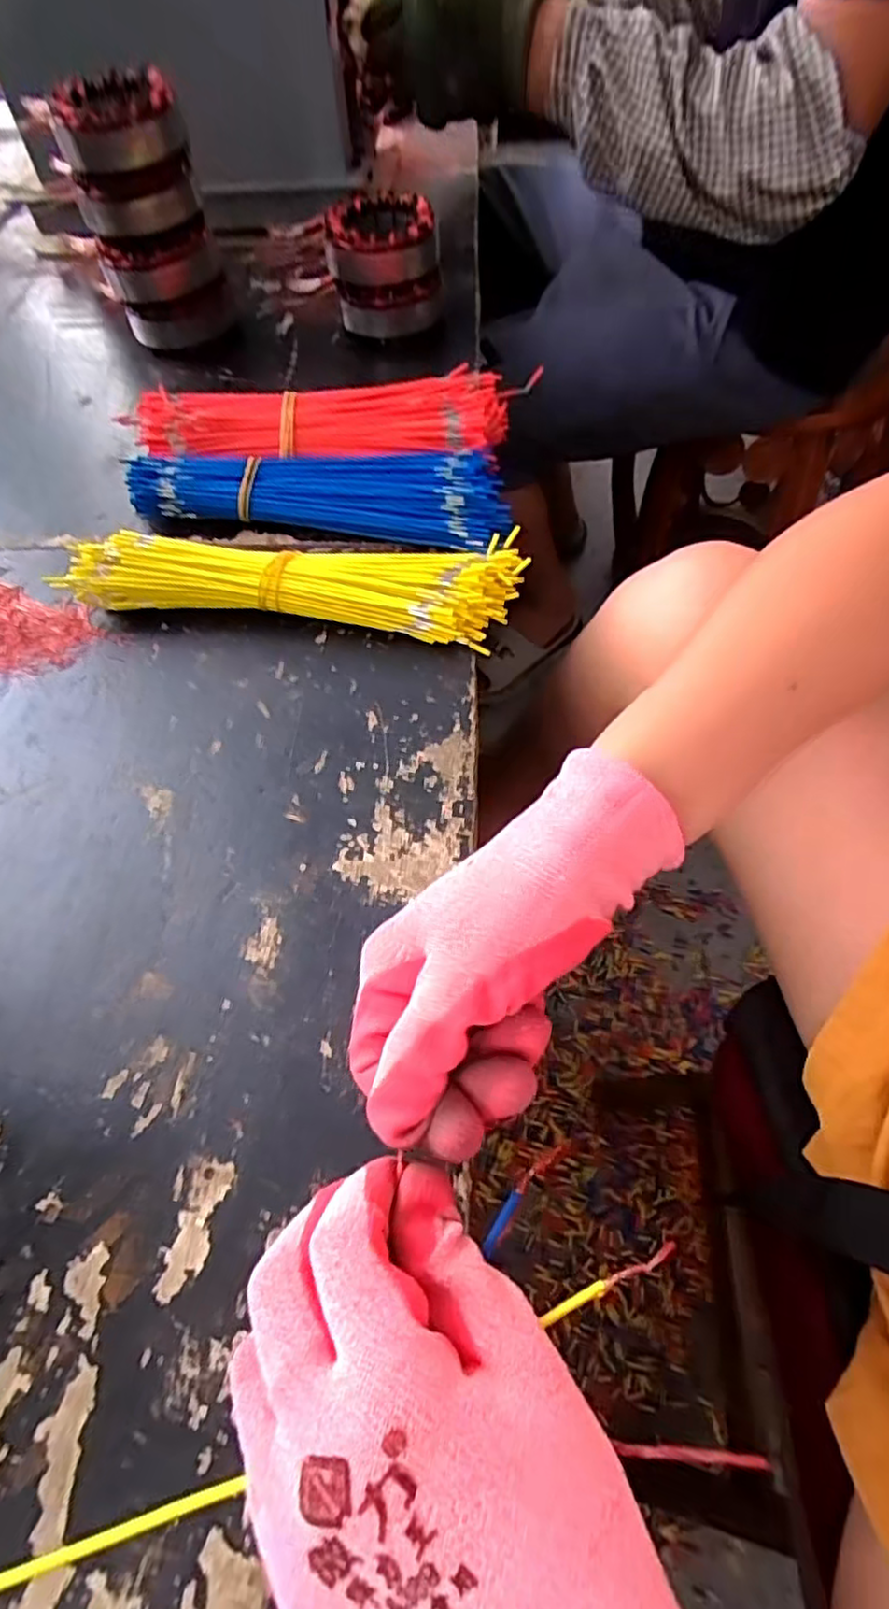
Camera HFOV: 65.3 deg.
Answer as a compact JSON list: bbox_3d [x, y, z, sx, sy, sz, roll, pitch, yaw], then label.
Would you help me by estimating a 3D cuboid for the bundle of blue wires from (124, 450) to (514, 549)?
[{"bbox_3d":[-0.081,-0.212,0.460,0.244,0.029,0.069,6,60,7],"label":"bundle of blue wires"}]

